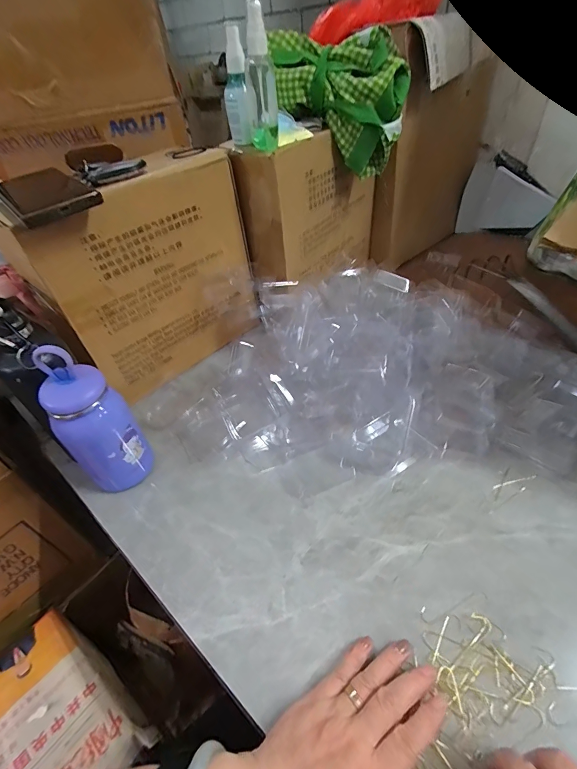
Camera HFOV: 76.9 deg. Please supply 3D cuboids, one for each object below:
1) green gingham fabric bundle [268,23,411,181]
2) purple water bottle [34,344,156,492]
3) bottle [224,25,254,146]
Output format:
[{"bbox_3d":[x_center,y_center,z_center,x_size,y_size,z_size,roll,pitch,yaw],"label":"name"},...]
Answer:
[{"bbox_3d":[0.070,-0.396,0.523,0.184,0.152,0.093,-2,44,3],"label":"green gingham fabric bundle"},{"bbox_3d":[-0.205,0.047,0.391,0.059,0.179,0.070,29,54,30],"label":"purple water bottle"},{"bbox_3d":[-0.066,-0.367,0.454,0.030,0.113,0.027,-7,44,-2],"label":"bottle"}]

